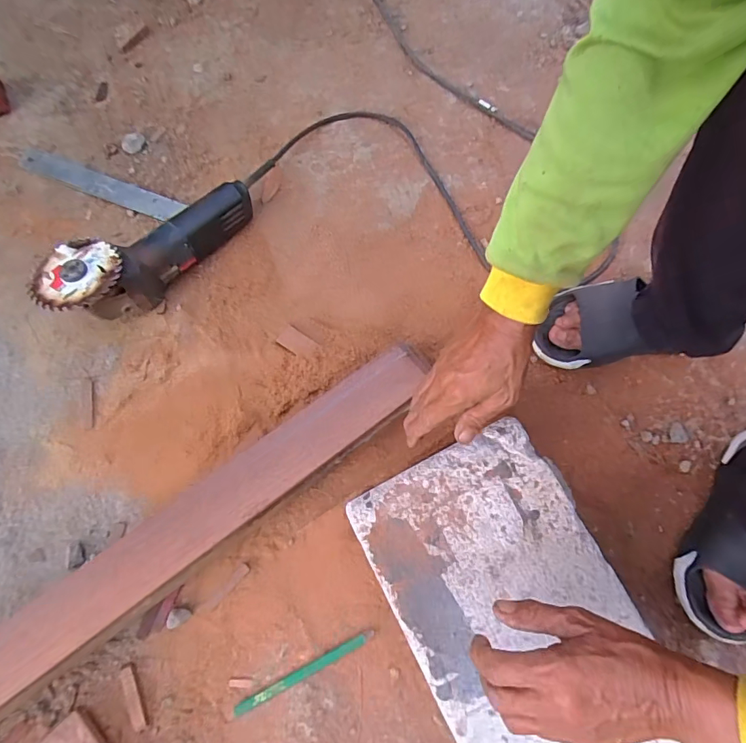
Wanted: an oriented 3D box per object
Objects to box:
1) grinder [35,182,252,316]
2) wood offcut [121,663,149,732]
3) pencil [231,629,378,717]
[{"bbox_3d":[-0.282,-0.155,0.572,0.094,0.075,0.283,44,64,12],"label":"grinder"},{"bbox_3d":[-0.261,0.355,0.481,0.015,0.004,0.066,-24,75,-5],"label":"wood offcut"},{"bbox_3d":[-0.075,0.329,0.482,0.168,0.004,0.011,-26,75,-6],"label":"pencil"}]

